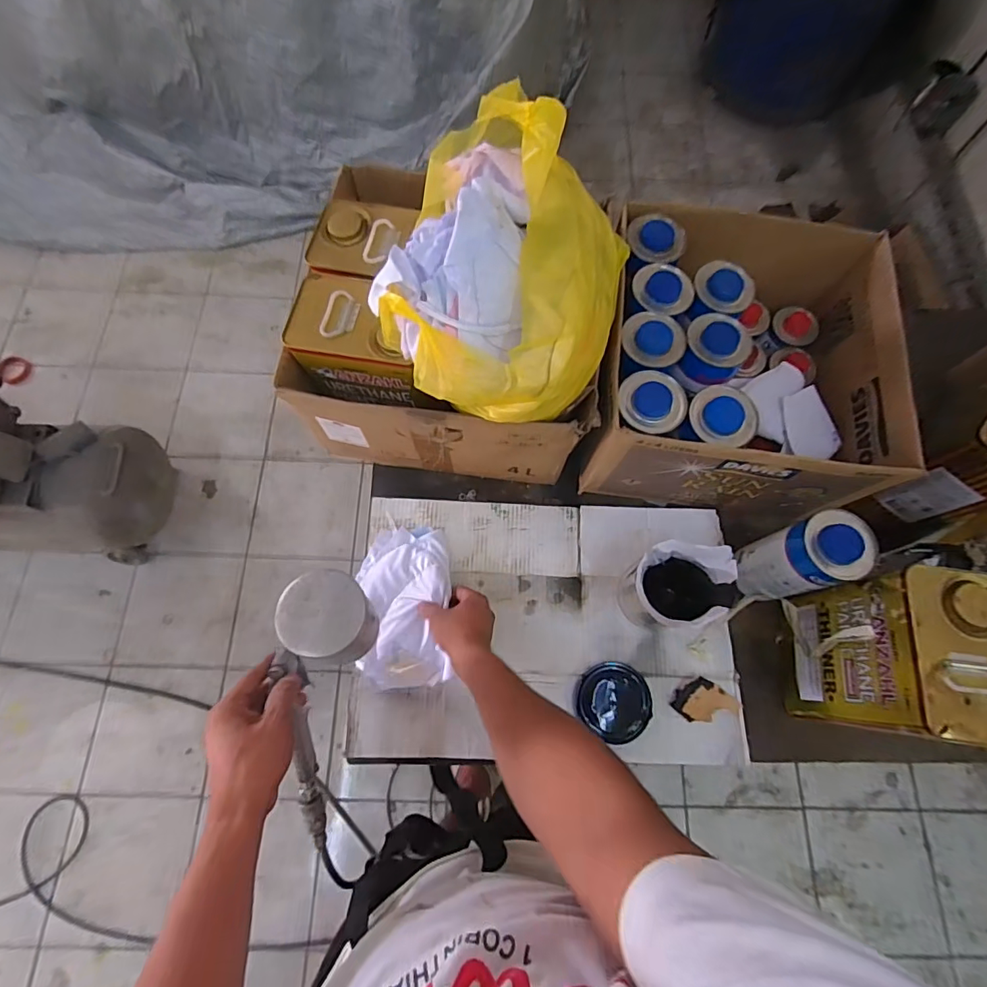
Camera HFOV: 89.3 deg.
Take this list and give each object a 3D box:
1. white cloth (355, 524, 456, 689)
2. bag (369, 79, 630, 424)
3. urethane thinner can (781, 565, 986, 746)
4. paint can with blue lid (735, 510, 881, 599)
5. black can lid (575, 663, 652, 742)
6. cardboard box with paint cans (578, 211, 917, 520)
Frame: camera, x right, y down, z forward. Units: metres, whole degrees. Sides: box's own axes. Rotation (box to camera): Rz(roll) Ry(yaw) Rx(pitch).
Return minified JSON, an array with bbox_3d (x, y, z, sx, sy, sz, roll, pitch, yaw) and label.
[{"bbox_3d":[-0.122,0.149,0.689,0.127,0.038,0.214,-7,72,-1],"label":"white cloth"},{"bbox_3d":[0.022,-0.233,0.532,0.230,0.176,0.307,14,71,3],"label":"bag"},{"bbox_3d":[0.459,0.186,0.577,0.117,0.205,0.164,1,71,-1],"label":"urethane thinner can"},{"bbox_3d":[0.396,0.087,0.651,0.080,0.173,0.078,0,71,-1],"label":"paint can with blue lid"},{"bbox_3d":[0.166,0.284,0.683,0.101,0.015,0.094,0,71,-1],"label":"black can lid"},{"bbox_3d":[0.345,-0.193,0.725,0.374,0.202,0.388,8,71,1],"label":"cardboard box with paint cans"}]

